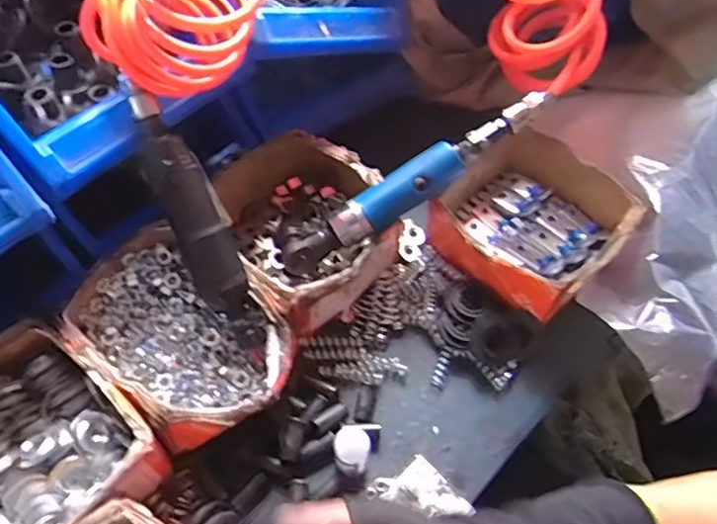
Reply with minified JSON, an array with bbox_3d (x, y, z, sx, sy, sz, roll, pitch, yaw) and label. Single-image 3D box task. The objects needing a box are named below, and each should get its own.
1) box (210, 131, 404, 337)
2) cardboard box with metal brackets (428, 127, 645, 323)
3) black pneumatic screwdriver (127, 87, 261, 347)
[{"bbox_3d":[-0.048,-0.034,0.554,0.152,0.067,0.179,-25,60,-15],"label":"box"},{"bbox_3d":[0.157,-0.040,0.550,0.154,0.063,0.144,36,64,21],"label":"cardboard box with metal brackets"},{"bbox_3d":[-0.127,-0.034,0.463,0.044,0.045,0.207,-26,105,-16],"label":"black pneumatic screwdriver"}]

